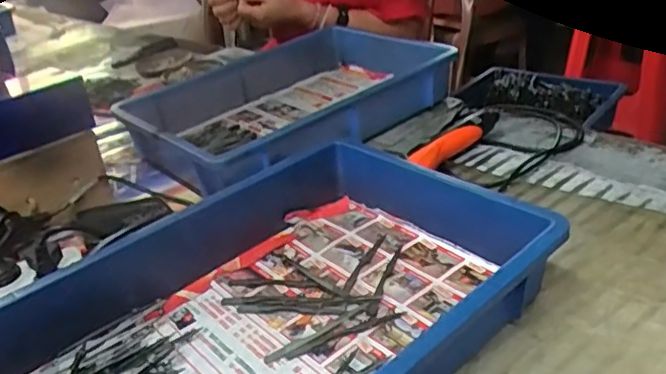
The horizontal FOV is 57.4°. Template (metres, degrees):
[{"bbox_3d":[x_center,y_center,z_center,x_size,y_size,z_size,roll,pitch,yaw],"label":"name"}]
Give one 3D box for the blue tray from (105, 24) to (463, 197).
[{"bbox_3d":[-0.065,-0.131,0.888,0.431,0.076,0.281,-27,37,-33],"label":"blue tray"}]

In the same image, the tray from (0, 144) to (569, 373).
[{"bbox_3d":[-0.048,0.099,0.494,0.430,0.076,0.296,-28,37,-33],"label":"tray"}]

